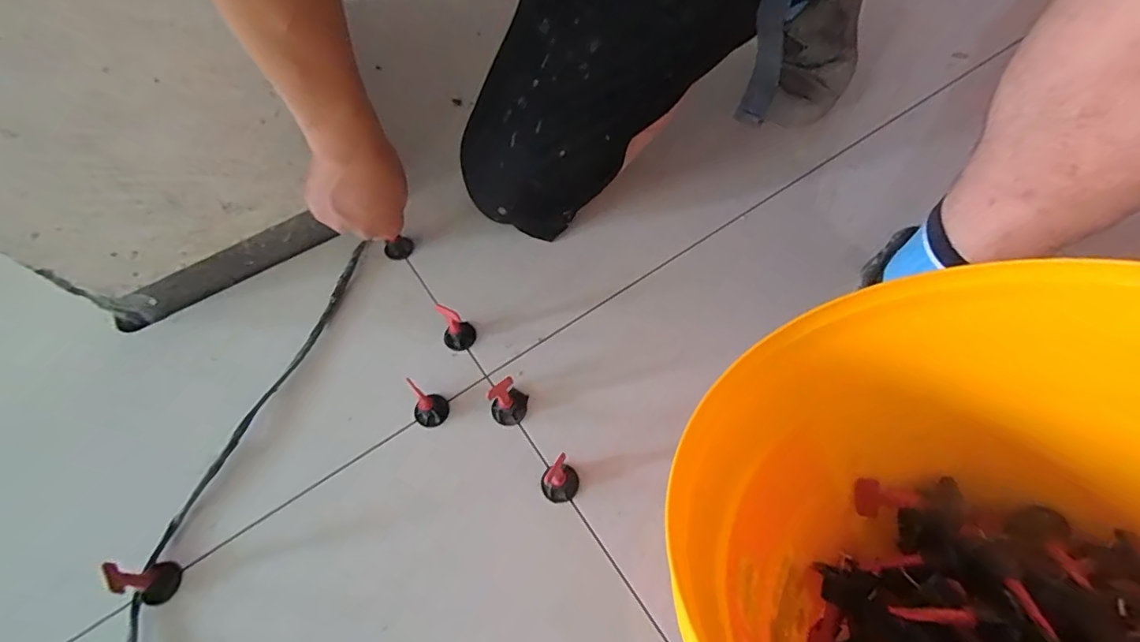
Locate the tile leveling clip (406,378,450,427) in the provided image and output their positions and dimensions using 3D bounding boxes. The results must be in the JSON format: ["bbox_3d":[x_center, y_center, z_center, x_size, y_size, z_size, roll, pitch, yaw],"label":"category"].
[{"bbox_3d":[-0.125,0.069,0.451,0.030,0.046,0.026,-39,64,-19],"label":"tile leveling clip"}]

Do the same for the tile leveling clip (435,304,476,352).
[{"bbox_3d":[-0.107,0.005,0.486,0.030,0.052,0.024,-20,60,-9],"label":"tile leveling clip"}]

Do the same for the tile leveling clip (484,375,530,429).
[{"bbox_3d":[-0.054,0.065,0.445,0.033,0.055,0.028,-24,60,-11],"label":"tile leveling clip"}]

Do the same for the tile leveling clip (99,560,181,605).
[{"bbox_3d":[-0.319,0.192,0.389,0.024,0.048,0.028,9,59,8],"label":"tile leveling clip"}]

